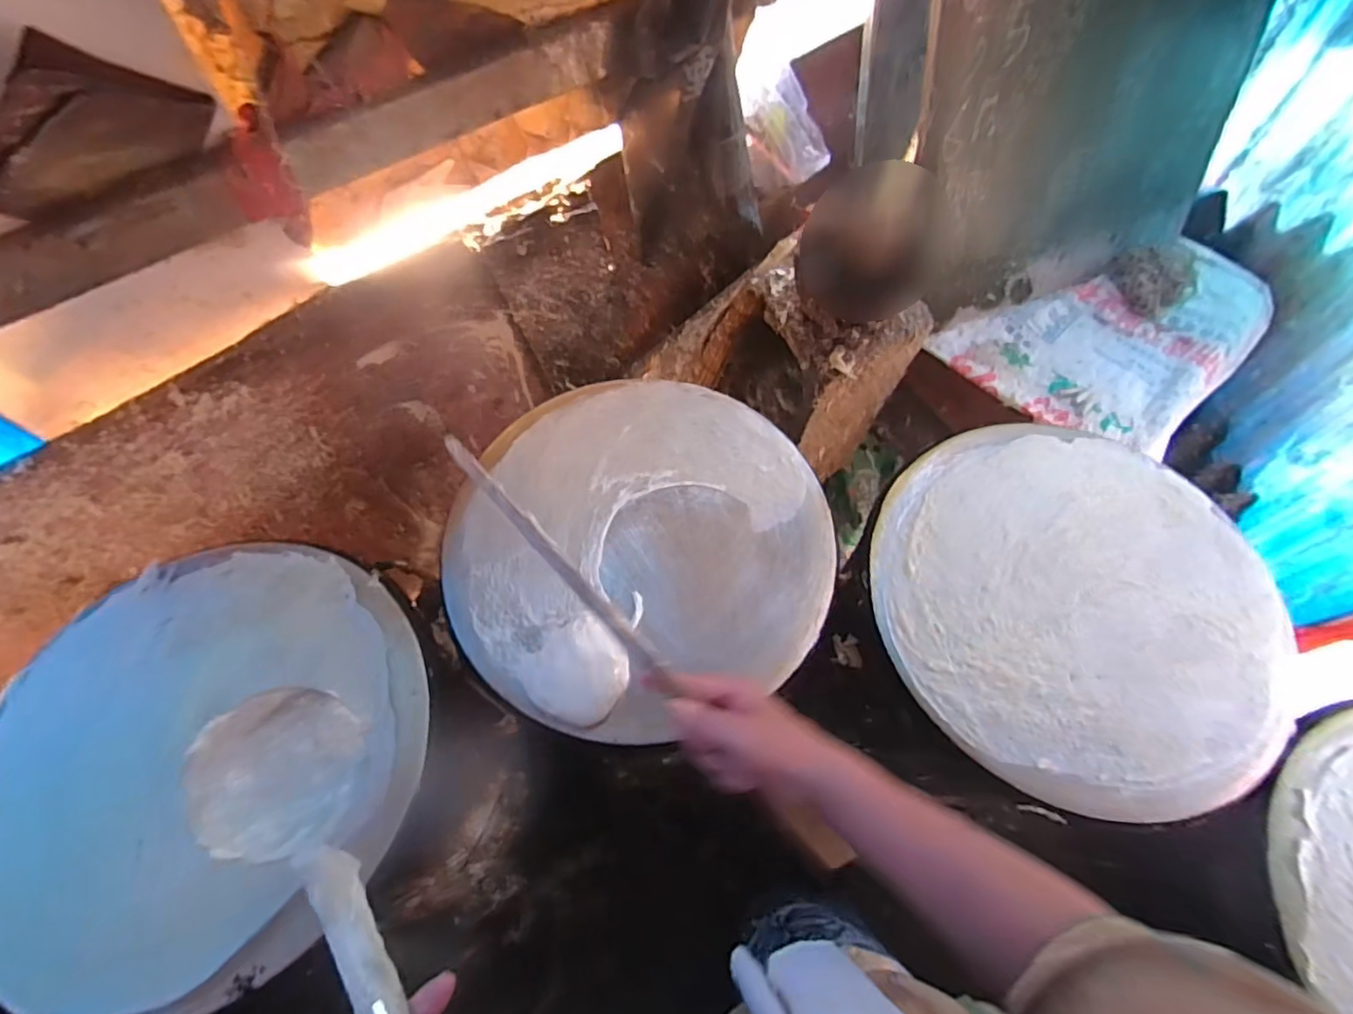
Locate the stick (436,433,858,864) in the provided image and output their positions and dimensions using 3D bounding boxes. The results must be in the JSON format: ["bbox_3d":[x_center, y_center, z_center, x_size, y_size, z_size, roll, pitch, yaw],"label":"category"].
[{"bbox_3d":[-0.033,0.103,0.468,0.014,0.018,0.403,-43,94,-18],"label":"stick"}]

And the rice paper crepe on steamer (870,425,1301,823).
[{"bbox_3d":[0.381,0.089,0.591,0.377,0.046,0.372,17,65,9],"label":"rice paper crepe on steamer"}]

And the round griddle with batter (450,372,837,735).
[{"bbox_3d":[-0.038,0.023,0.603,0.364,0.031,0.349,0,63,1],"label":"round griddle with batter"}]

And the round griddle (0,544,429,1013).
[{"bbox_3d":[-0.398,0.201,0.521,0.350,0.039,0.350,0,63,1],"label":"round griddle"}]

